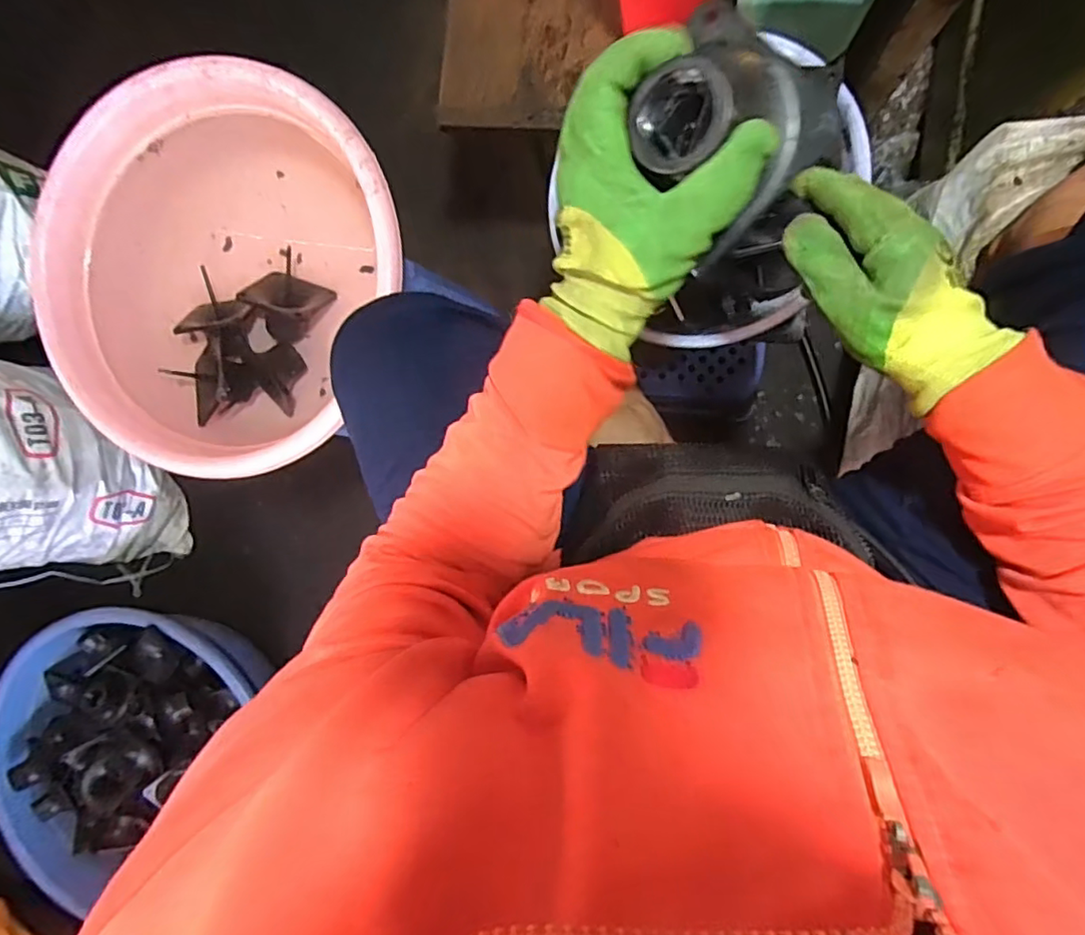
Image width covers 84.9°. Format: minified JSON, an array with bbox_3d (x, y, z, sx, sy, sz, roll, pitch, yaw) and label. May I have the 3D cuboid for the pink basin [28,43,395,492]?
[{"bbox_3d":[-0.374,-0.234,0.696,0.385,0.128,0.431,45,99,4],"label":"pink basin"}]

